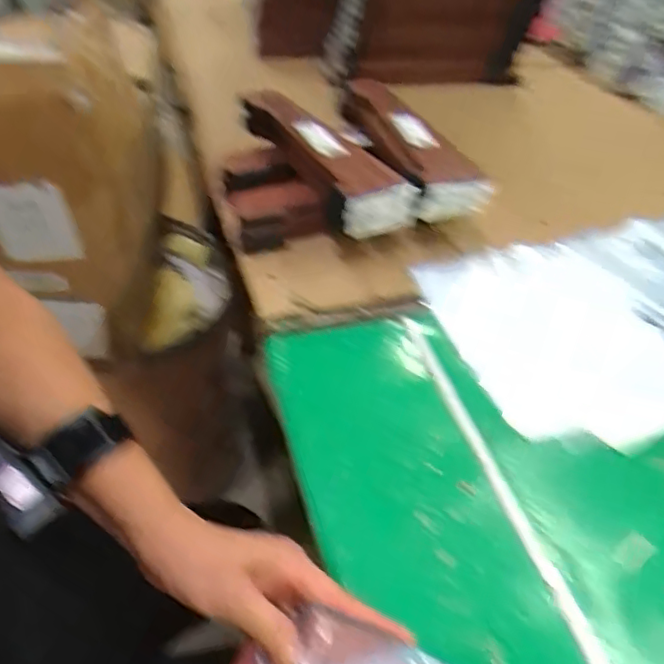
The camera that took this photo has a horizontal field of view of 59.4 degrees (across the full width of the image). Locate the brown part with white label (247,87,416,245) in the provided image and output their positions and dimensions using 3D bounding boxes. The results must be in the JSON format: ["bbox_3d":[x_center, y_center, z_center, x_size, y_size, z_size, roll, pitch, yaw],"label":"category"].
[{"bbox_3d":[-0.018,-0.222,0.740,0.091,0.069,0.300,-19,48,-24],"label":"brown part with white label"}]

